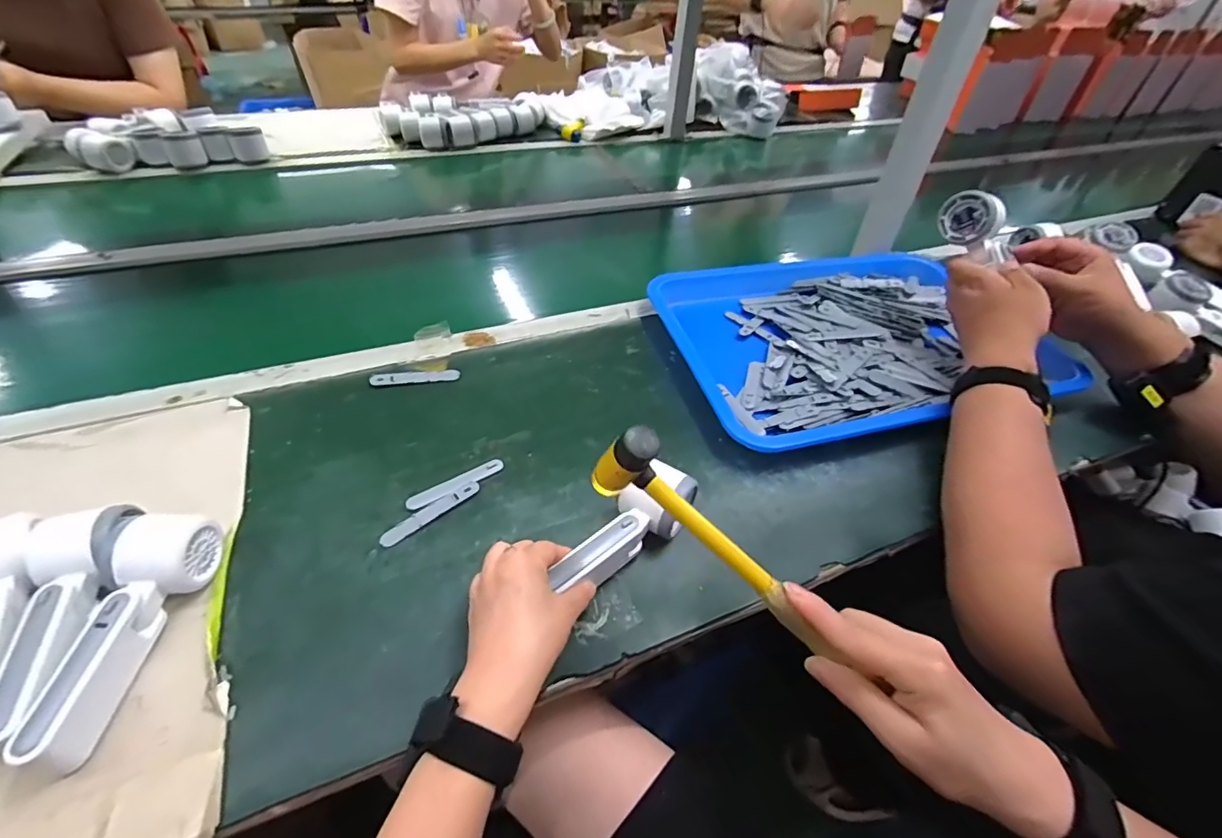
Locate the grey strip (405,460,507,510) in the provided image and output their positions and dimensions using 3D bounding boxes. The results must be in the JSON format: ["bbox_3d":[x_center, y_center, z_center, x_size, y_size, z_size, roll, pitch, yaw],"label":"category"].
[{"bbox_3d":[-0.148,0.062,0.499,0.095,0.006,0.018,-25,51,-28],"label":"grey strip"}]

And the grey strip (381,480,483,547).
[{"bbox_3d":[-0.163,0.084,0.473,0.095,0.004,0.017,-32,54,-32],"label":"grey strip"}]

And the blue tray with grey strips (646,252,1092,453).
[{"bbox_3d":[0.303,-0.115,0.671,0.466,0.036,0.339,-10,45,-15],"label":"blue tray with grey strips"}]

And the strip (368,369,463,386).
[{"bbox_3d":[-0.224,-0.048,0.596,0.096,0.004,0.019,-5,44,-11],"label":"strip"}]

